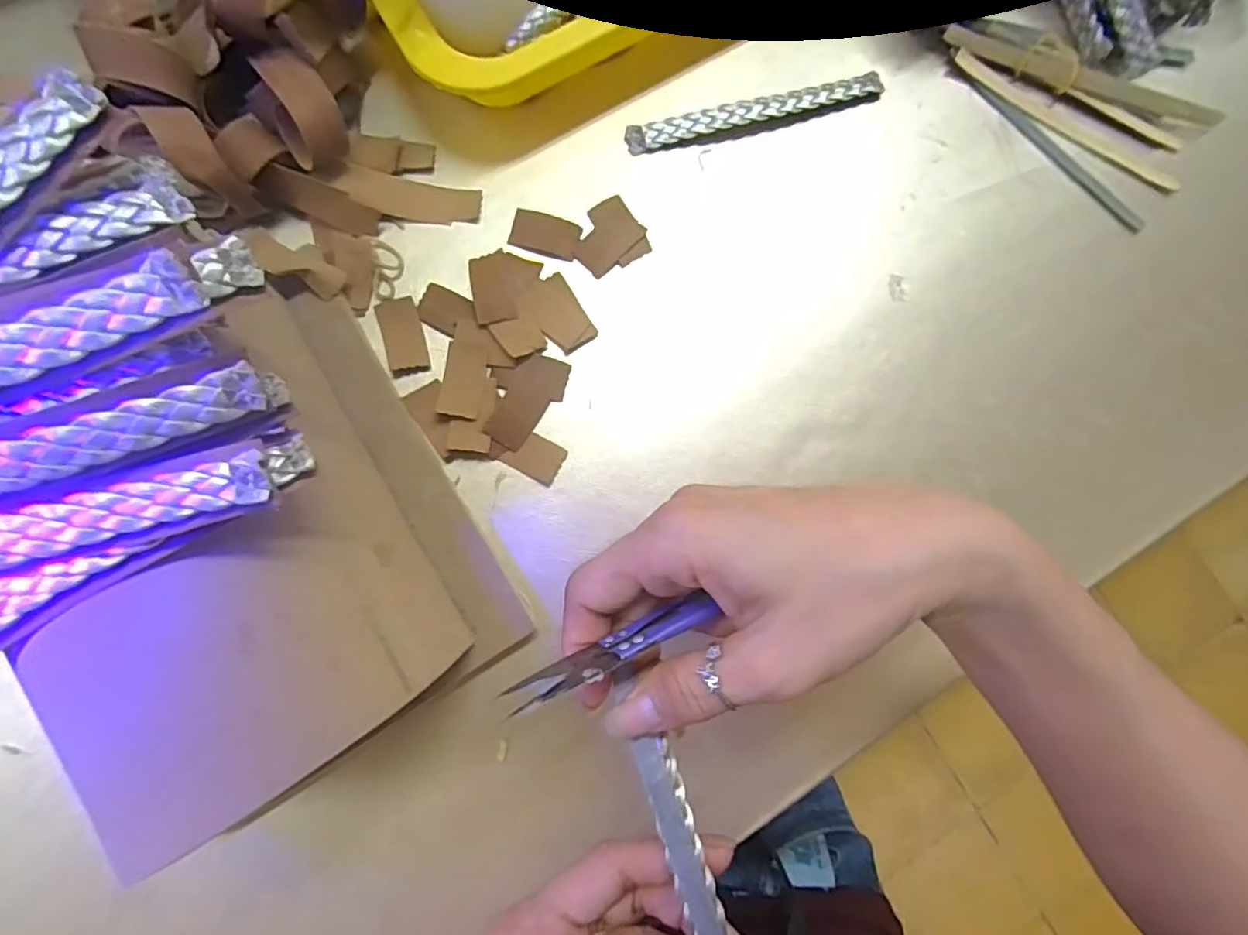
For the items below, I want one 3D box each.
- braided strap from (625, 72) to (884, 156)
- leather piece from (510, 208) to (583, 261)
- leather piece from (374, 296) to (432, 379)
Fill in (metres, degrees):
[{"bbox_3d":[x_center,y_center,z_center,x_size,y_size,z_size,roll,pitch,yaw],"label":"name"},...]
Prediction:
[{"bbox_3d":[0.069,-0.184,0.314,0.138,0.010,0.012,-15,84,-6],"label":"braided strap"},{"bbox_3d":[-0.039,-0.116,0.302,0.033,0.004,0.020,17,82,-2],"label":"leather piece"},{"bbox_3d":[-0.106,-0.062,0.292,0.018,0.005,0.036,-16,84,-6],"label":"leather piece"}]

